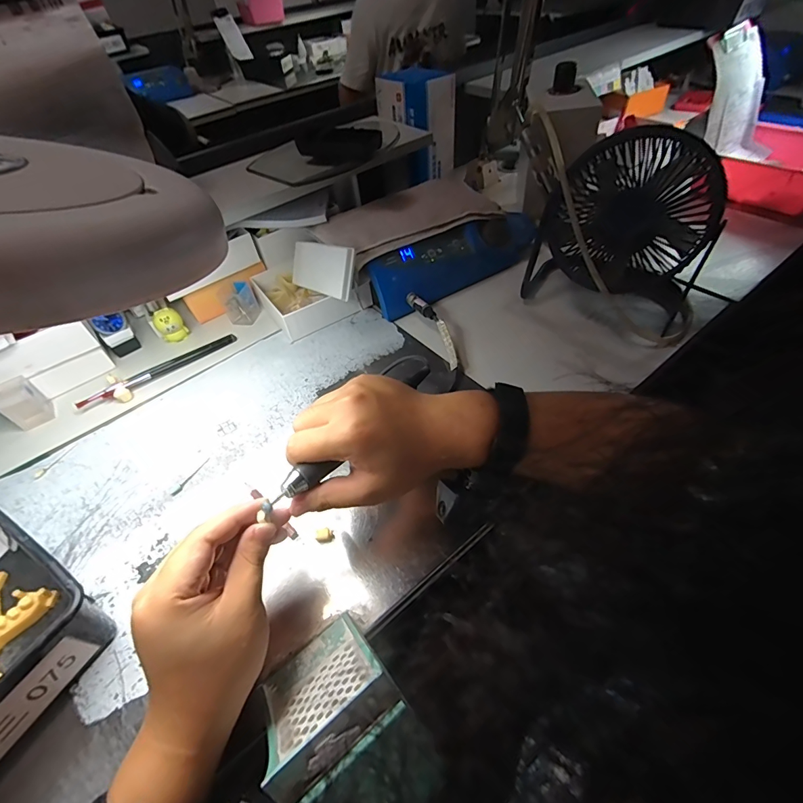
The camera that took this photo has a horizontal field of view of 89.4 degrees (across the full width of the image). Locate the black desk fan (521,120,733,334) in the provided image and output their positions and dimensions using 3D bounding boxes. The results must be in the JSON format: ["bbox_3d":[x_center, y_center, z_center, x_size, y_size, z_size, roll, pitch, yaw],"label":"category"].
[{"bbox_3d":[0.266,-0.186,0.478,0.208,0.190,0.154,27,65,27],"label":"black desk fan"}]

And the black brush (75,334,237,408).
[{"bbox_3d":[-0.302,-0.042,0.512,0.191,0.014,0.017,-34,57,-23],"label":"black brush"}]

